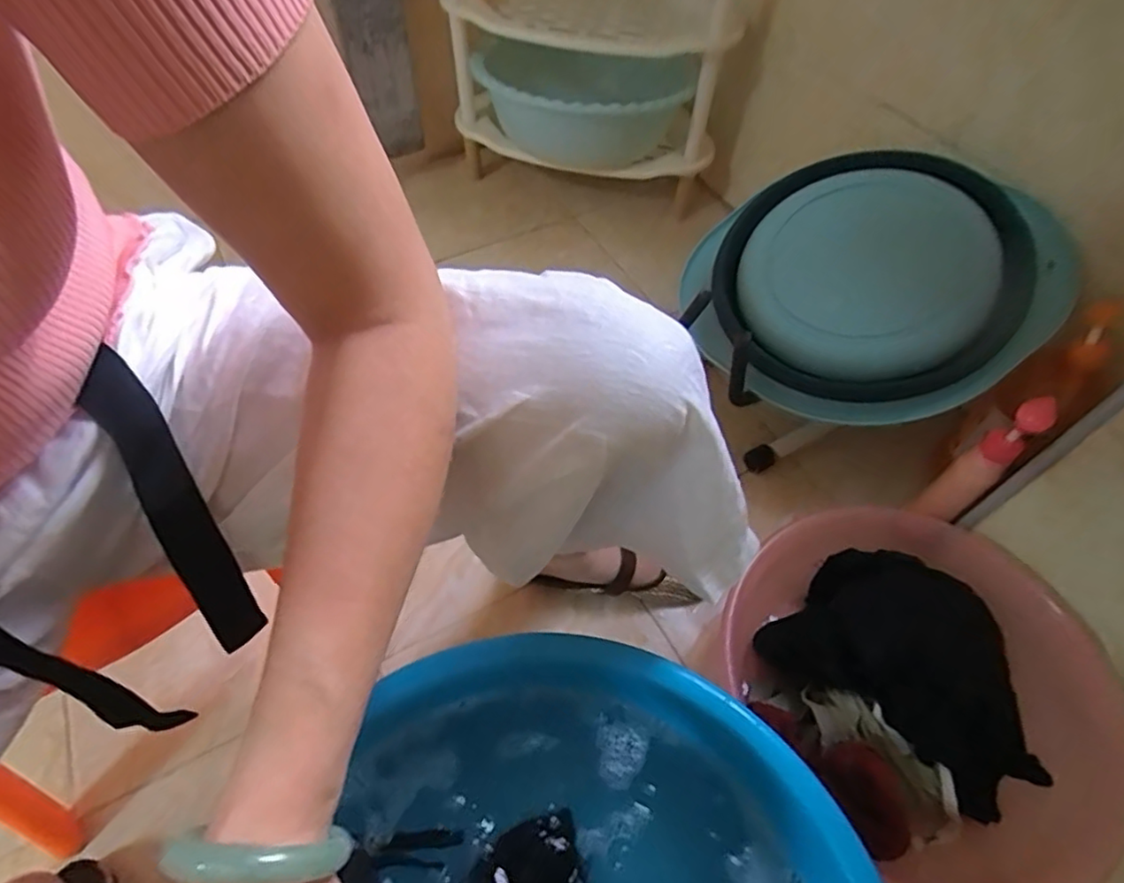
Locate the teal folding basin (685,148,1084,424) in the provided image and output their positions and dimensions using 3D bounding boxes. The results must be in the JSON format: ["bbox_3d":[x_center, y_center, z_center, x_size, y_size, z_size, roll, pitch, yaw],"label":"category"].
[{"bbox_3d":[0.361,-0.181,0.719,0.394,0.088,0.338,25,83,21],"label":"teal folding basin"}]

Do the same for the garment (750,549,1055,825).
[{"bbox_3d":[0.356,0.232,0.613,0.185,0.092,0.254,-35,63,-23],"label":"garment"}]

